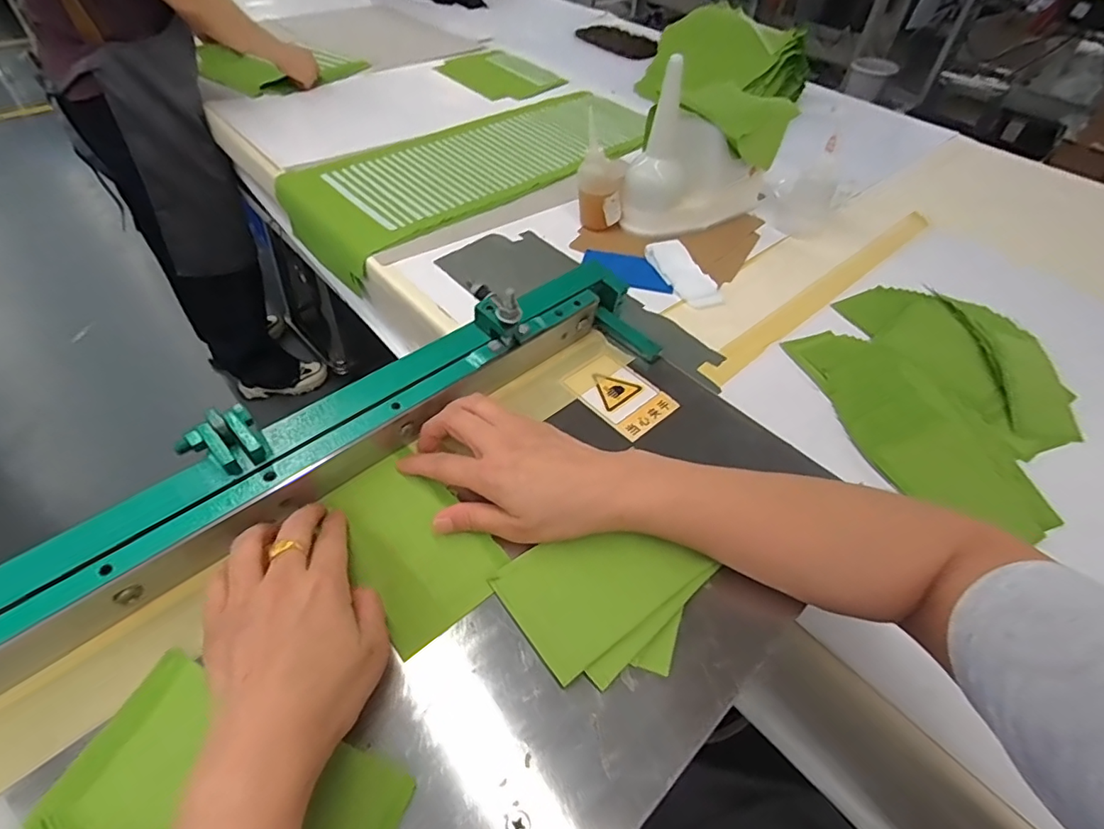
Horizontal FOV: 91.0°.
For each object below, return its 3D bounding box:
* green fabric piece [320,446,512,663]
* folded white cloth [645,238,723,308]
[{"bbox_3d":[-0.095,0.082,0.361,0.080,0.006,0.130,-32,57,-28],"label":"green fabric piece"},{"bbox_3d":[0.190,-0.205,0.772,0.061,0.019,0.135,-12,51,-14],"label":"folded white cloth"}]

